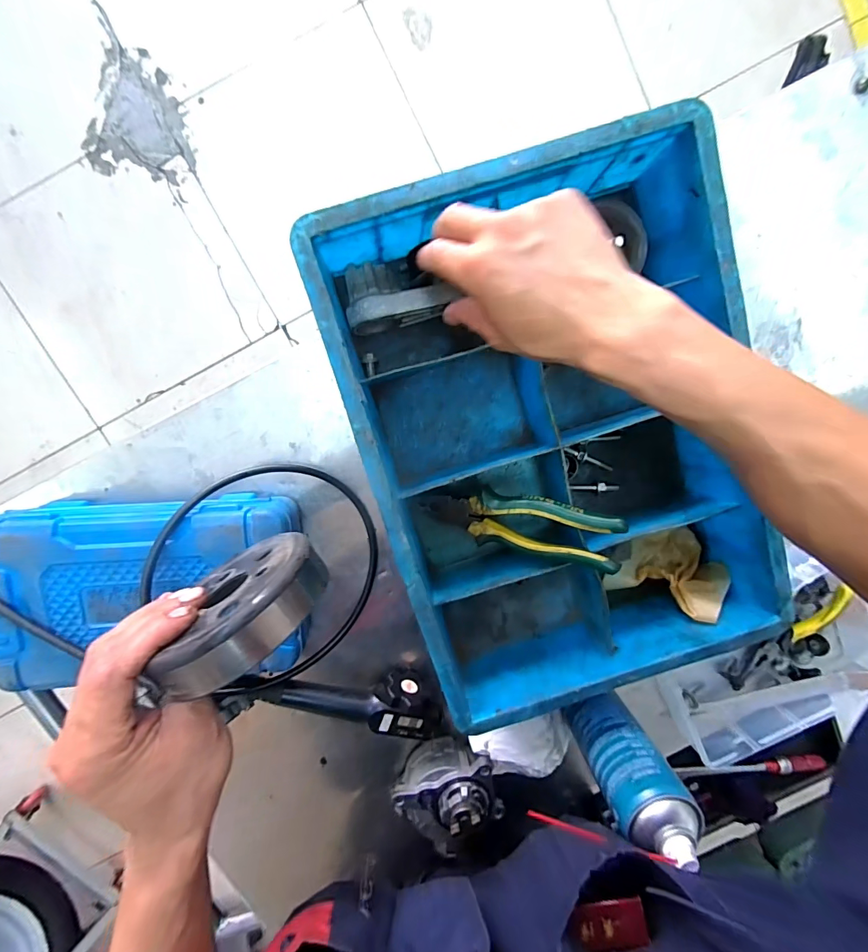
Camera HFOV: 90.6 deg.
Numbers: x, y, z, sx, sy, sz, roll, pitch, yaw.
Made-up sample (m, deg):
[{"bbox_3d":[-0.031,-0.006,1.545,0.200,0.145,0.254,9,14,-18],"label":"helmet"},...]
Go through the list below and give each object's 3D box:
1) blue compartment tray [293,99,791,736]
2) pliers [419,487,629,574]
[{"bbox_3d":[0.103,-0.027,0.383,0.305,0.112,0.421,-18,97,-2],"label":"blue compartment tray"},{"bbox_3d":[0.073,0.043,0.381,0.172,0.022,0.051,10,96,20],"label":"pliers"}]

